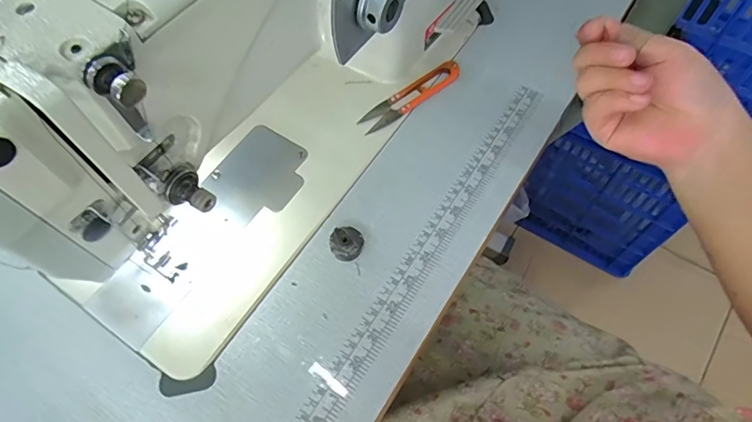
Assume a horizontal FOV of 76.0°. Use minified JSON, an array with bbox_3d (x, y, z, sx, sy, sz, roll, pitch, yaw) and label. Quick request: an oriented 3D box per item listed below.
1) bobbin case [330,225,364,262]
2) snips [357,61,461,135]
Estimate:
[{"bbox_3d":[-0.024,0.028,0.398,0.027,0.018,0.025,-9,62,-2],"label":"bobbin case"},{"bbox_3d":[0.035,-0.115,0.476,0.116,0.005,0.028,-36,67,-15],"label":"snips"}]

